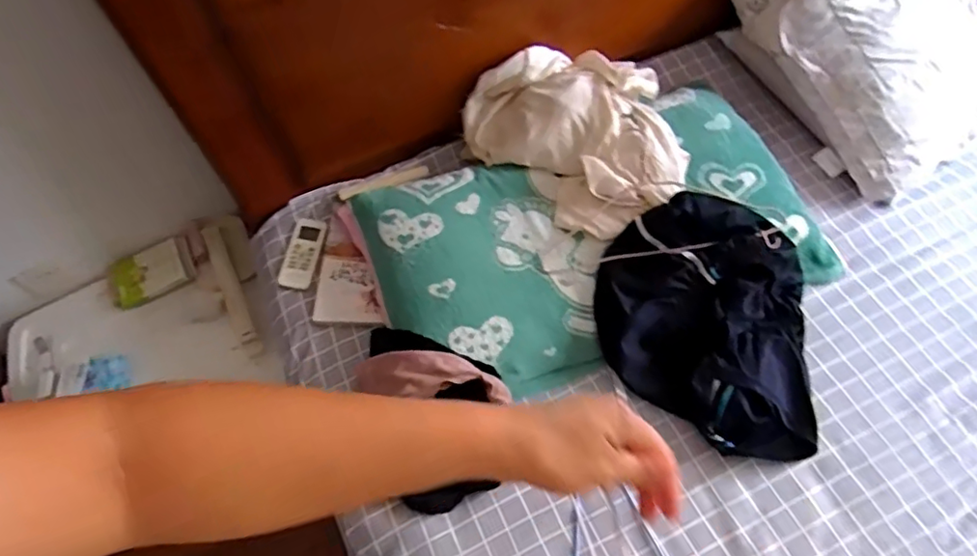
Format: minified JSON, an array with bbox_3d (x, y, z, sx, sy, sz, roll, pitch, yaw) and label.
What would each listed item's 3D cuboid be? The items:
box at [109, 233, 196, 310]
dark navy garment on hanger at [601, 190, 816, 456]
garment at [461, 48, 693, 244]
[{"bbox_3d":[-0.693,-0.010,1.214,0.170,0.027,0.110,-22,63,-8],"label":"box"},{"bbox_3d":[0.323,0.069,0.863,0.315,0.140,0.342,0,61,4],"label":"dark navy garment on hanger"},{"bbox_3d":[0.169,-0.251,0.989,0.309,0.098,0.362,-34,65,-13],"label":"garment"}]

